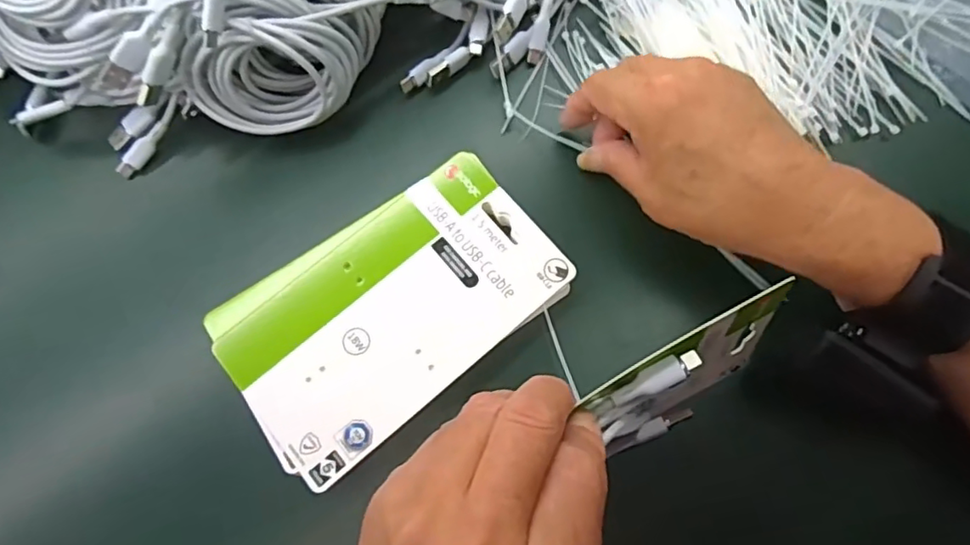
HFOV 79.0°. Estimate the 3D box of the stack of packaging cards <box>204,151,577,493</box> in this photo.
[{"bbox_3d":[-0.051,0.018,0.323,0.179,0.006,0.108,-38,79,-9],"label":"stack of packaging cards"}]

